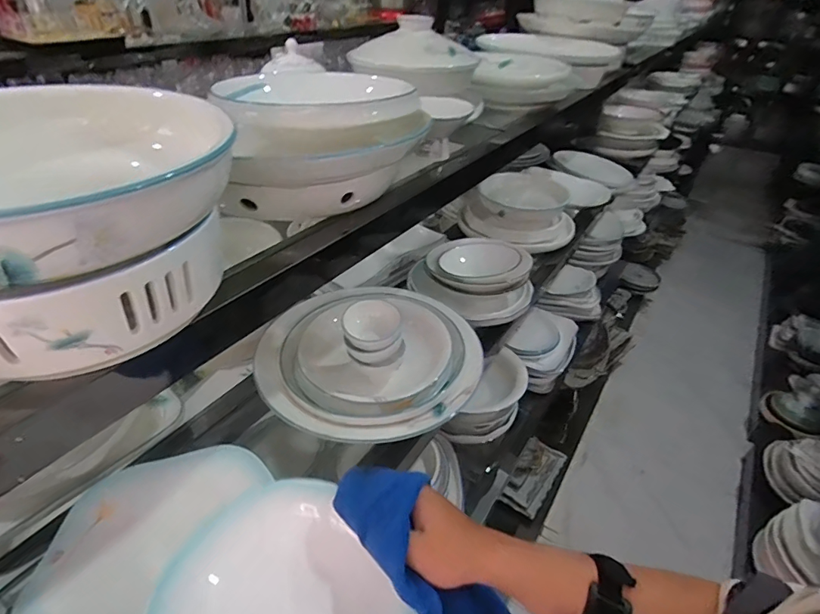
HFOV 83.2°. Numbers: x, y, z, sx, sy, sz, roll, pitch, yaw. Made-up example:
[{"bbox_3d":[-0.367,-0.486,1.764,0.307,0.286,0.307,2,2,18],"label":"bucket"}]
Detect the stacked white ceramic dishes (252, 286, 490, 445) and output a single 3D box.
[{"bbox_3d":[-0.062,0.045,0.728,0.341,0.125,0.319,2,37,-1],"label":"stacked white ceramic dishes"}]

